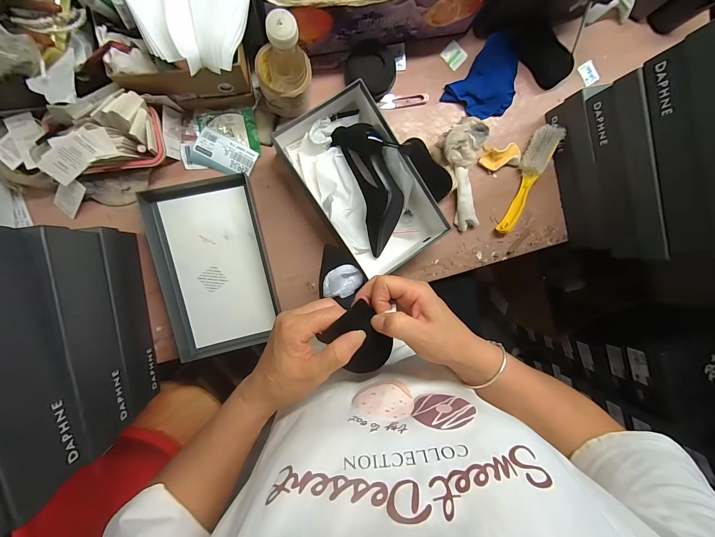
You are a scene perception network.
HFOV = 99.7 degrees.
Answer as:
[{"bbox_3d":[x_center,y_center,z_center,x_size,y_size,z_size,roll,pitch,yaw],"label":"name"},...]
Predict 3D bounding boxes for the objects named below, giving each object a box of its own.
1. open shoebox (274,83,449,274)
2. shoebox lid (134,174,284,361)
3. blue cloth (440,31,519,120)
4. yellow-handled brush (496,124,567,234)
[{"bbox_3d":[0.014,-0.145,0.545,0.181,0.085,0.302,-37,98,-5],"label":"open shoebox"},{"bbox_3d":[-0.256,0.001,0.549,0.182,0.032,0.309,-12,95,-8],"label":"shoebox lid"},{"bbox_3d":[0.262,-0.367,0.597,0.114,0.032,0.161,41,87,-9],"label":"blue cloth"},{"bbox_3d":[0.350,-0.187,0.608,0.051,0.043,0.213,22,90,-9],"label":"yellow-handled brush"}]

